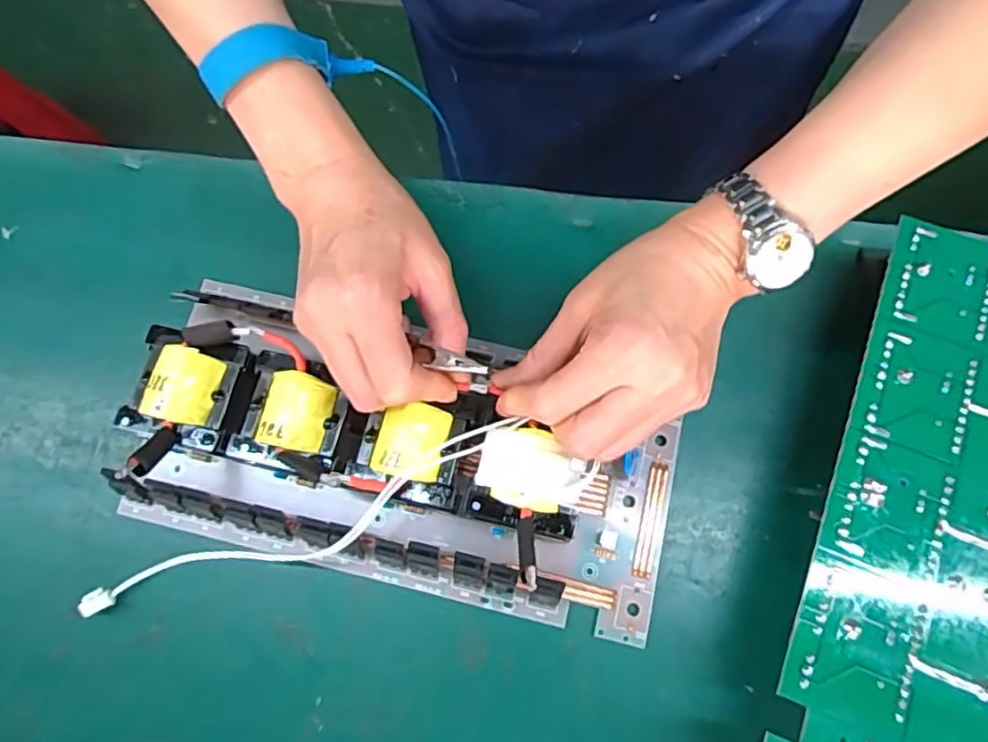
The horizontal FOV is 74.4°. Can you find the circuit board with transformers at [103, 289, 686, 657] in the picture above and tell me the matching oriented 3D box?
[{"bbox_3d":[-0.049,0.047,0.331,0.285,0.067,0.136,17,76,3],"label":"circuit board with transformers"}]

